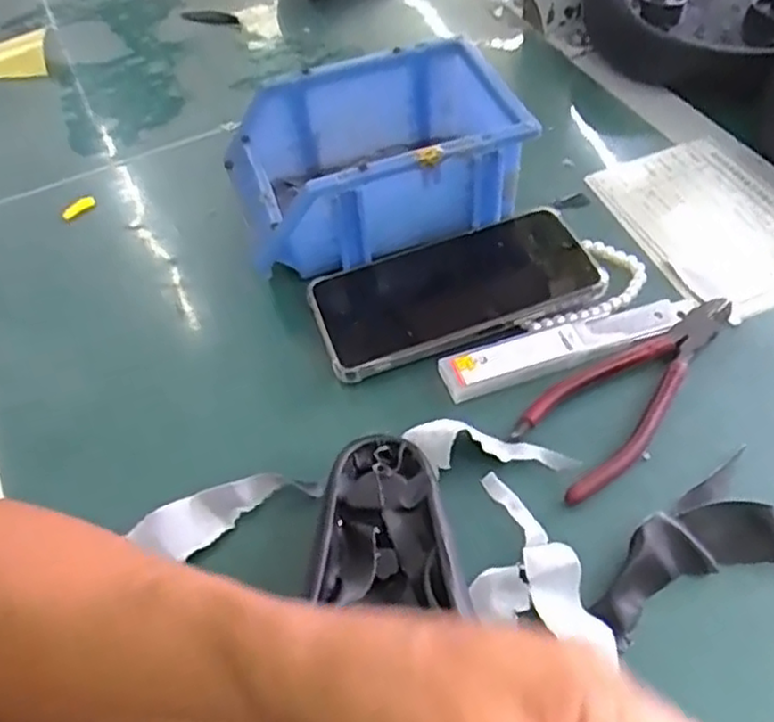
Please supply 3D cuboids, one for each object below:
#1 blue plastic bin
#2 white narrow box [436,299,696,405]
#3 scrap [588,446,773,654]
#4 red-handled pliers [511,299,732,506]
[{"bbox_3d":[-0.010,-0.128,0.456,0.172,0.079,0.116,-16,53,-8],"label":"blue plastic bin"},{"bbox_3d":[0.103,-0.009,0.395,0.150,0.013,0.027,-17,53,-9],"label":"white narrow box"},{"bbox_3d":[0.142,0.088,0.320,0.110,0.017,0.070,-20,54,-11],"label":"scrap"},{"bbox_3d":[0.138,0.014,0.378,0.151,0.009,0.055,-31,57,-18],"label":"red-handled pliers"}]

